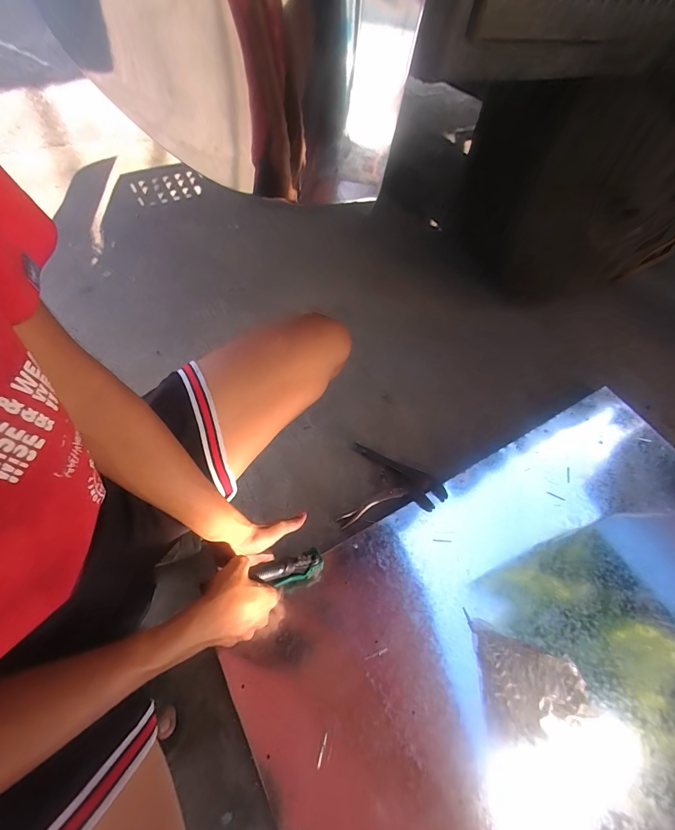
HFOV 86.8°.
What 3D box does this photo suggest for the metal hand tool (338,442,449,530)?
[{"bbox_3d":[0.116,0.153,0.723,0.193,0.028,0.168,13,59,2],"label":"metal hand tool"}]

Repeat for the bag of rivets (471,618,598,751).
[{"bbox_3d":[0.300,0.406,0.538,0.152,0.054,0.159,4,59,-4],"label":"bag of rivets"}]

